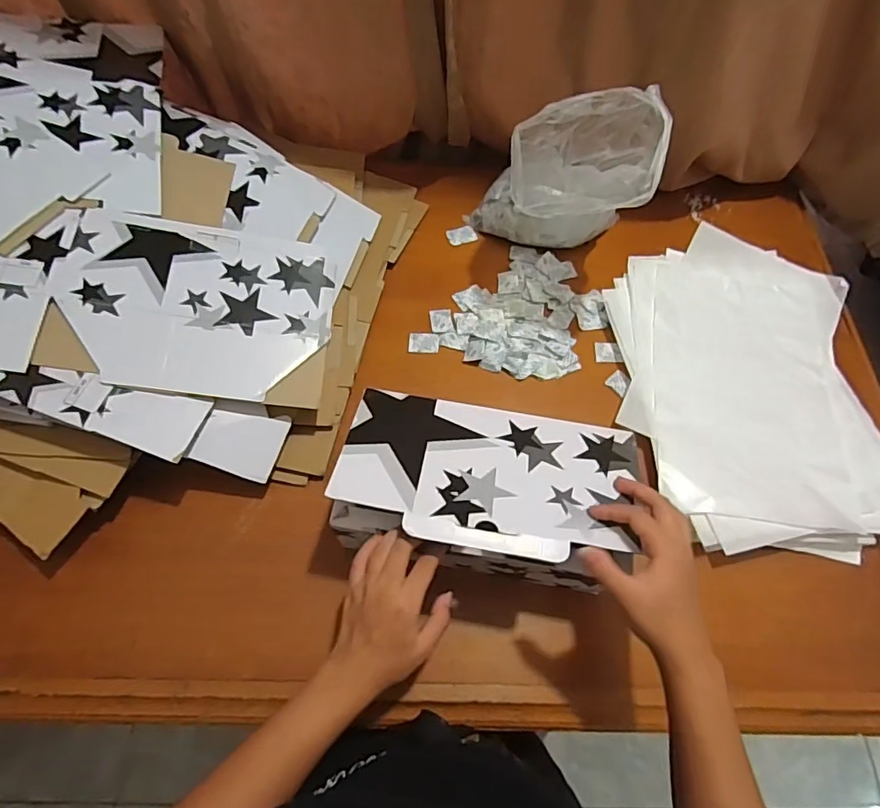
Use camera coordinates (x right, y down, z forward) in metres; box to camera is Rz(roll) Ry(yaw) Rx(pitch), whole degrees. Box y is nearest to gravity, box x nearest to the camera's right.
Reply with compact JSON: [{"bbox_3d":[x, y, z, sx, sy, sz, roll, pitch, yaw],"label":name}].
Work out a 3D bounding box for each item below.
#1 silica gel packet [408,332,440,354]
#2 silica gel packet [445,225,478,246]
[{"bbox_3d":[-0.021,-0.080,0.688,0.040,0.007,0.028,0,63,-3],"label":"silica gel packet"},{"bbox_3d":[0.032,-0.249,0.773,0.042,0.008,0.027,-19,66,-12],"label":"silica gel packet"}]

